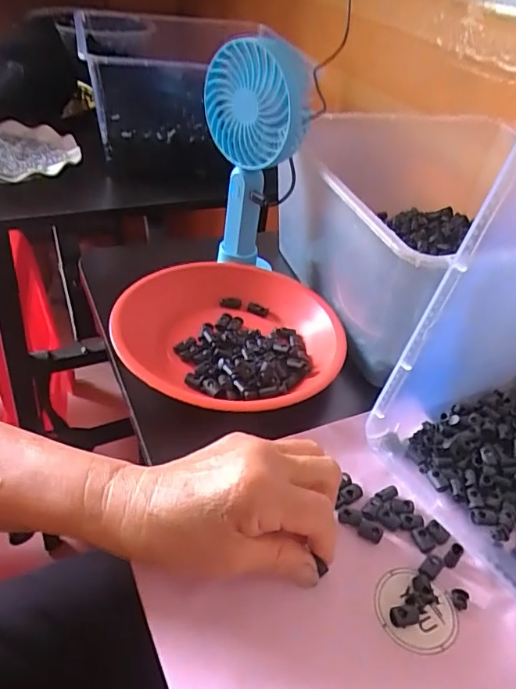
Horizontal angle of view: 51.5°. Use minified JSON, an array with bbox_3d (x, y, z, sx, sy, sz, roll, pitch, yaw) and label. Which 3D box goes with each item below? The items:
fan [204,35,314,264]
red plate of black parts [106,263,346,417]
[{"bbox_3d":[-0.008,-0.164,0.513,0.105,0.228,0.061,29,43,21],"label":"fan"},{"bbox_3d":[-0.021,-0.012,0.466,0.185,0.032,0.191,3,36,-2],"label":"red plate of black parts"}]

